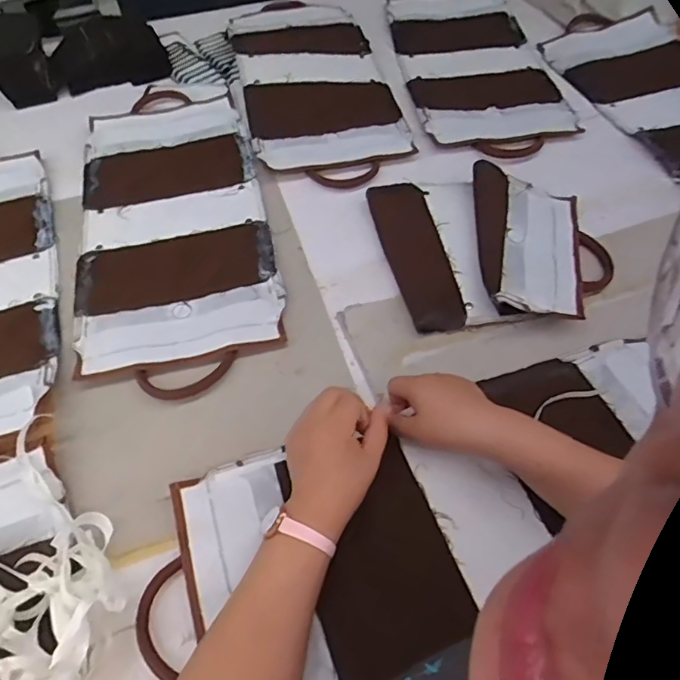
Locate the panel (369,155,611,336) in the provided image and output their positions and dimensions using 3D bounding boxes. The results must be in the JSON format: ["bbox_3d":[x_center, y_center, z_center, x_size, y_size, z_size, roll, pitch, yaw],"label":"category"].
[{"bbox_3d":[0.191,-0.124,0.682,0.274,0.047,0.260,-5,53,-3],"label":"panel"}]

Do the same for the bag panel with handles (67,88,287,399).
[{"bbox_3d":[-0.229,-0.172,0.745,0.245,0.017,0.568,-10,54,-7],"label":"bag panel with handles"}]

